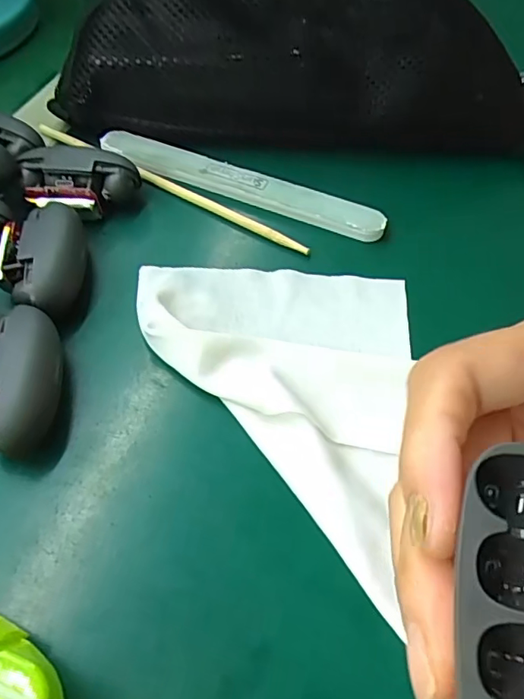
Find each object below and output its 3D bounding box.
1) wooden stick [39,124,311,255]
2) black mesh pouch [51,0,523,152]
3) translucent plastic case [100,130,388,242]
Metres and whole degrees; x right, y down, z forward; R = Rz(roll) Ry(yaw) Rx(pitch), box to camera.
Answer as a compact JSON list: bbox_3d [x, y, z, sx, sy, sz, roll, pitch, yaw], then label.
[{"bbox_3d":[-0.055,-0.095,0.309,0.187,0.006,0.006,28,59,17],"label":"wooden stick"},{"bbox_3d":[0.035,-0.165,0.311,0.288,0.087,0.067,6,55,3],"label":"black mesh pouch"},{"bbox_3d":[-0.014,-0.094,0.308,0.169,0.008,0.024,20,57,13],"label":"translucent plastic case"}]

